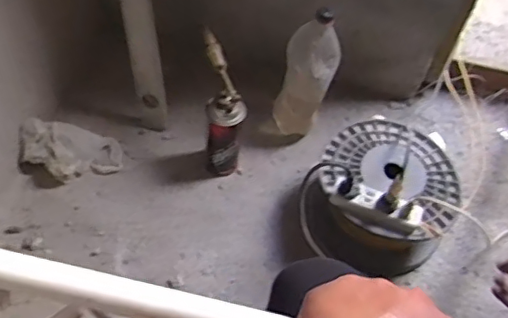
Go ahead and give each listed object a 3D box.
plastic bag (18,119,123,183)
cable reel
[{"bbox_3d":[-0.343,-0.017,1.051,0.182,0.083,0.092,-7,57,-8],"label":"plastic bag"},{"bbox_3d":[0.219,0.059,0.987,0.247,0.190,0.275,25,58,13],"label":"cable reel"}]

